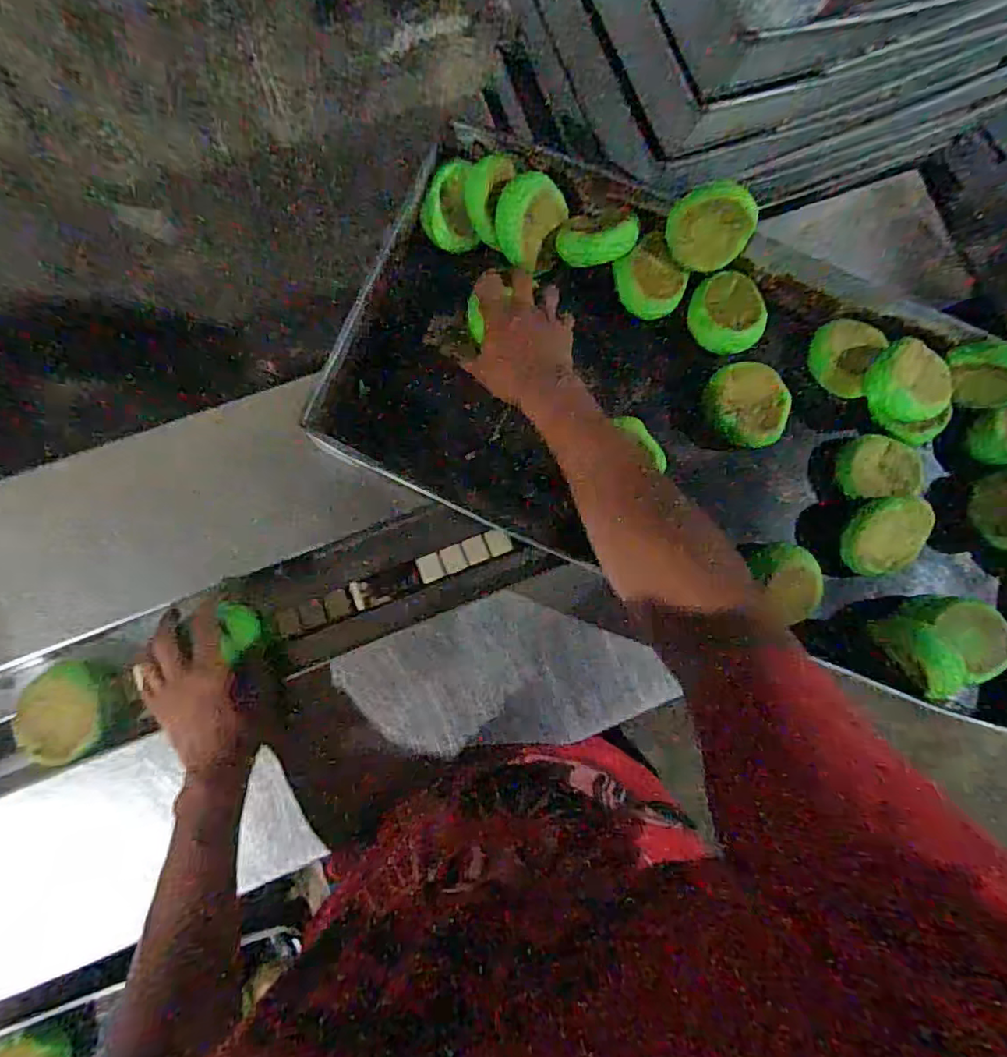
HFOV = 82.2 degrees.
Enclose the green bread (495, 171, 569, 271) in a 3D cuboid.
[{"bbox_3d":[0.025,-0.313,0.578,0.059,0.029,0.085,32,85,1],"label":"green bread"}]

